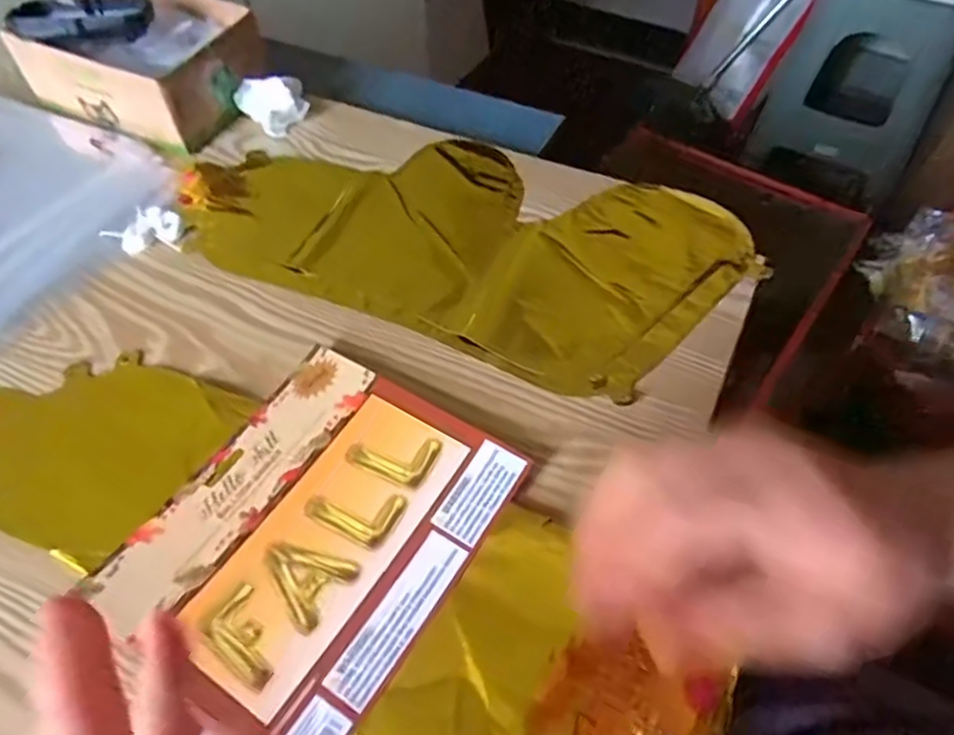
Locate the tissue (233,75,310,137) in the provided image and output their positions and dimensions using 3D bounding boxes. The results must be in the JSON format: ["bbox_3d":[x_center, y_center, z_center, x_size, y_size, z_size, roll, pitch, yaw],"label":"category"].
[{"bbox_3d":[-0.178,-0.240,0.588,0.045,0.033,0.057,34,61,24],"label":"tissue"}]

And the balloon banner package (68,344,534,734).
[{"bbox_3d":[-0.087,0.084,0.358,0.160,0.011,0.186,28,58,20],"label":"balloon banner package"}]

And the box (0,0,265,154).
[{"bbox_3d":[-0.295,-0.277,0.585,0.192,0.077,0.134,20,56,16],"label":"box"}]

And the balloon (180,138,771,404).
[{"bbox_3d":[-0.023,-0.108,0.498,0.411,0.009,0.198,21,56,16],"label":"balloon"}]

